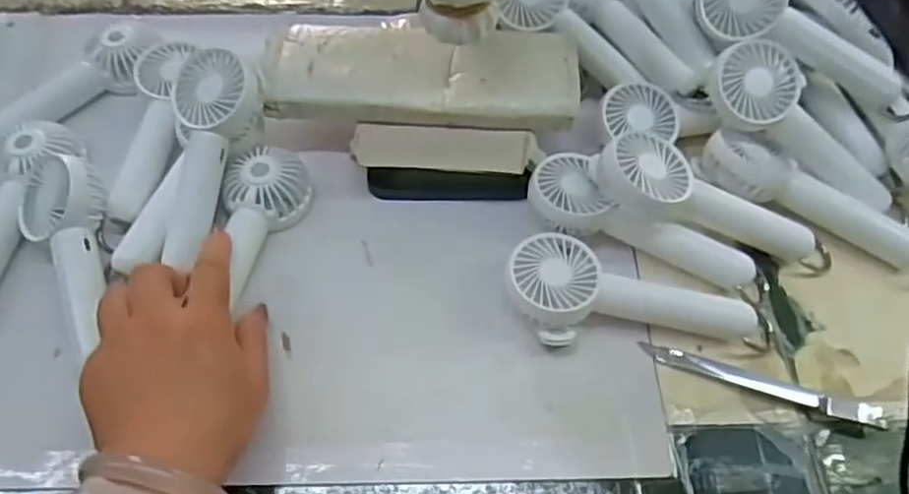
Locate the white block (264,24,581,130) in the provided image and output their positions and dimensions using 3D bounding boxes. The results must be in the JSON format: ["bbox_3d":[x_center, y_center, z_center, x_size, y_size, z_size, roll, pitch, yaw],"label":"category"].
[{"bbox_3d":[-0.022,-0.121,0.461,0.210,0.024,0.080,1,55,0],"label":"white block"}]

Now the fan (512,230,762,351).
[{"bbox_3d":[0.113,0.030,0.406,0.158,0.030,0.064,4,59,1],"label":"fan"}]

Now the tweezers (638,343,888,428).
[{"bbox_3d":[0.179,0.080,0.387,0.134,0.013,0.012,18,61,9],"label":"tweezers"}]

